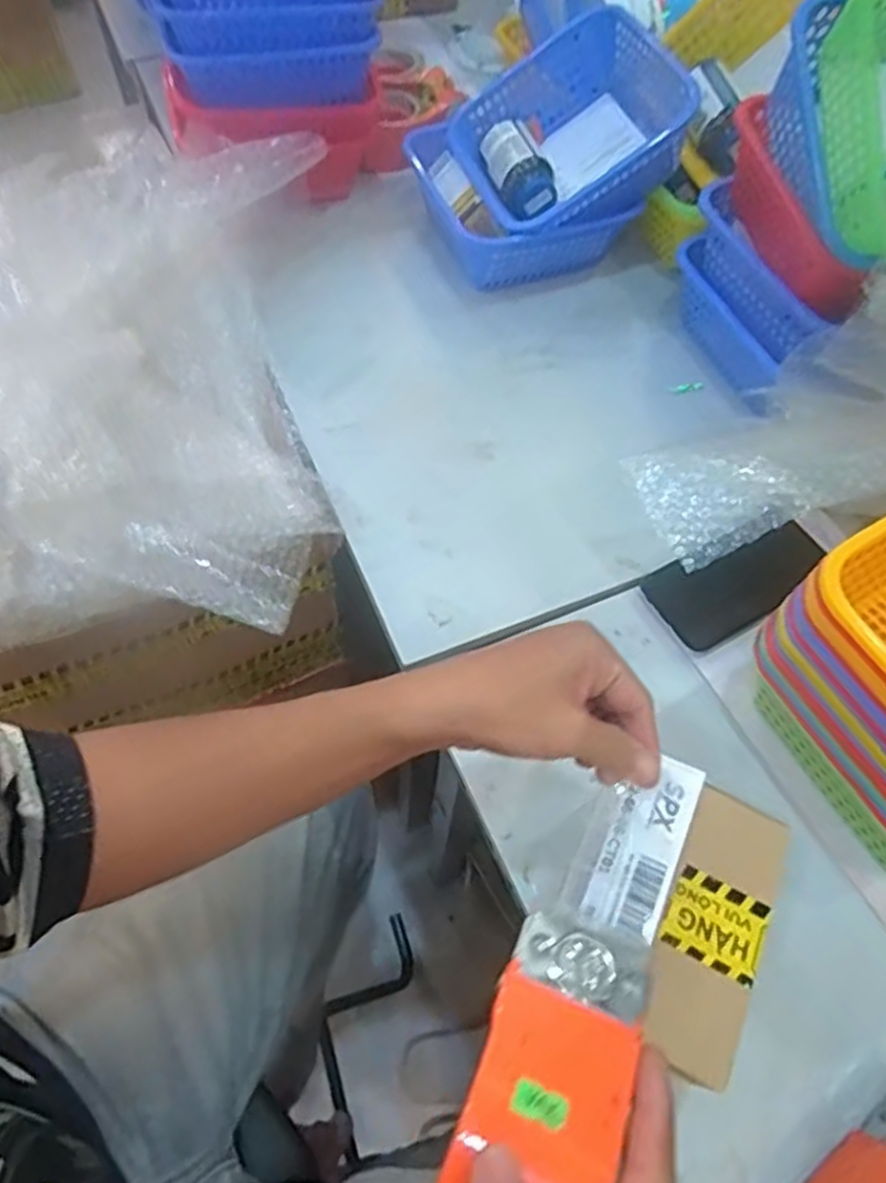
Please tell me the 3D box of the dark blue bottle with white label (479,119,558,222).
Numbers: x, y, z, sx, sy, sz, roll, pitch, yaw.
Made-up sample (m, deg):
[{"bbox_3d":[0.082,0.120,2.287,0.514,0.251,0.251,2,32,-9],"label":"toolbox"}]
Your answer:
[{"bbox_3d":[0.086,-0.477,0.837,0.056,0.045,0.128,-17,63,-13],"label":"dark blue bottle with white label"}]

